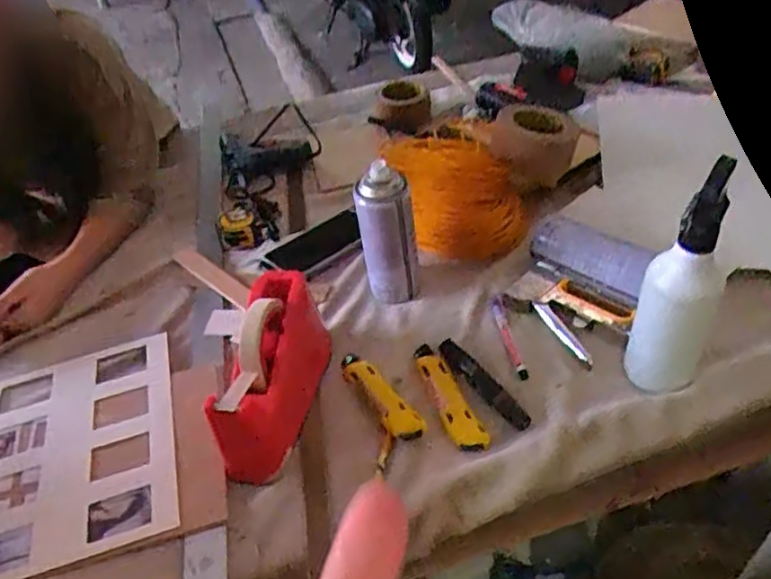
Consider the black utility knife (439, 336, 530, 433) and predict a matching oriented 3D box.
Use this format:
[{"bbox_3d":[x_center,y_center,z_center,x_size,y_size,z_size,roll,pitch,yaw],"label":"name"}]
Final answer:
[{"bbox_3d":[0.101,0.098,0.677,0.027,0.010,0.136,-26,45,-21],"label":"black utility knife"}]

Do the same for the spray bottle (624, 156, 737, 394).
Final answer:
[{"bbox_3d":[0.280,-0.005,0.602,0.071,0.227,0.086,20,48,27],"label":"spray bottle"}]

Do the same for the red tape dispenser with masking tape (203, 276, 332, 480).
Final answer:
[{"bbox_3d":[-0.114,0.082,0.660,0.068,0.107,0.200,1,42,8],"label":"red tape dispenser with masking tape"}]

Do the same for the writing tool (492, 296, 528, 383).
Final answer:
[{"bbox_3d":[0.141,0.055,0.734,0.013,0.009,0.124,-8,41,-2],"label":"writing tool"}]

